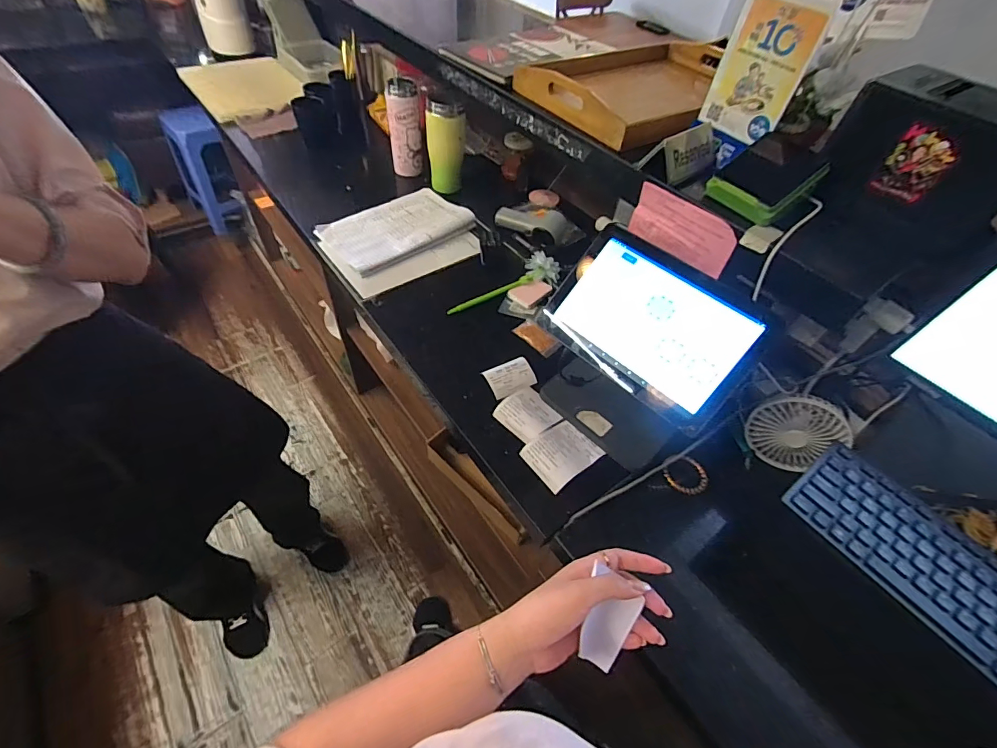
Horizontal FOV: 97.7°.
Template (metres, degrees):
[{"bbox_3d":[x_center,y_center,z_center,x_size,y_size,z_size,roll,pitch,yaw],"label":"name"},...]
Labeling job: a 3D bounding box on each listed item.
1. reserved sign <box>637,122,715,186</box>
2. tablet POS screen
[{"bbox_3d":[0.237,-0.285,0.562,0.110,0.051,0.050,-30,60,-26],"label":"reserved sign"},{"bbox_3d":[0.187,-0.065,0.548,0.250,0.023,0.161,42,103,25],"label":"tablet POS screen"}]

